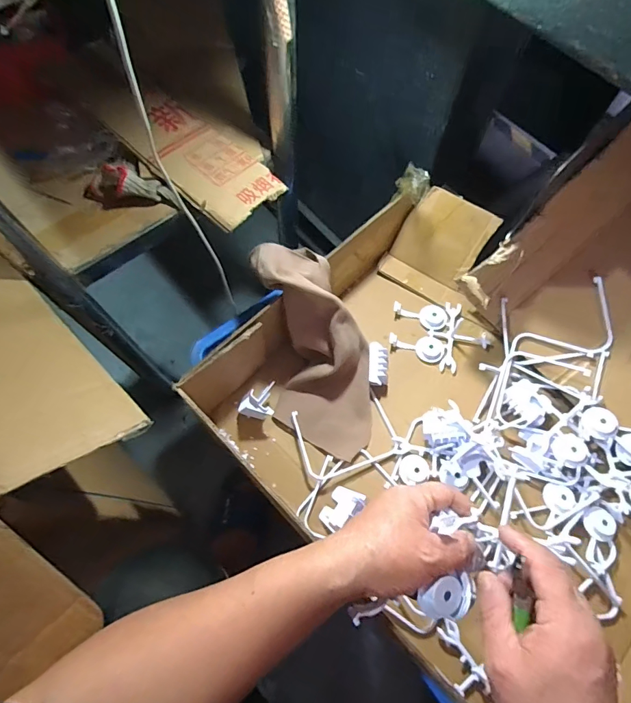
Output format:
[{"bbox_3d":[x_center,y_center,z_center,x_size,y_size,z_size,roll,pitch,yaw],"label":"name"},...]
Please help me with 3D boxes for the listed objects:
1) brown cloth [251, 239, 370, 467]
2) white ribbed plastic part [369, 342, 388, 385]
[{"bbox_3d":[0.002,-0.001,0.560,0.146,0.081,0.293,-20,109,-10],"label":"brown cloth"},{"bbox_3d":[0.092,0.022,0.607,0.030,0.035,0.063,4,67,0],"label":"white ribbed plastic part"}]

